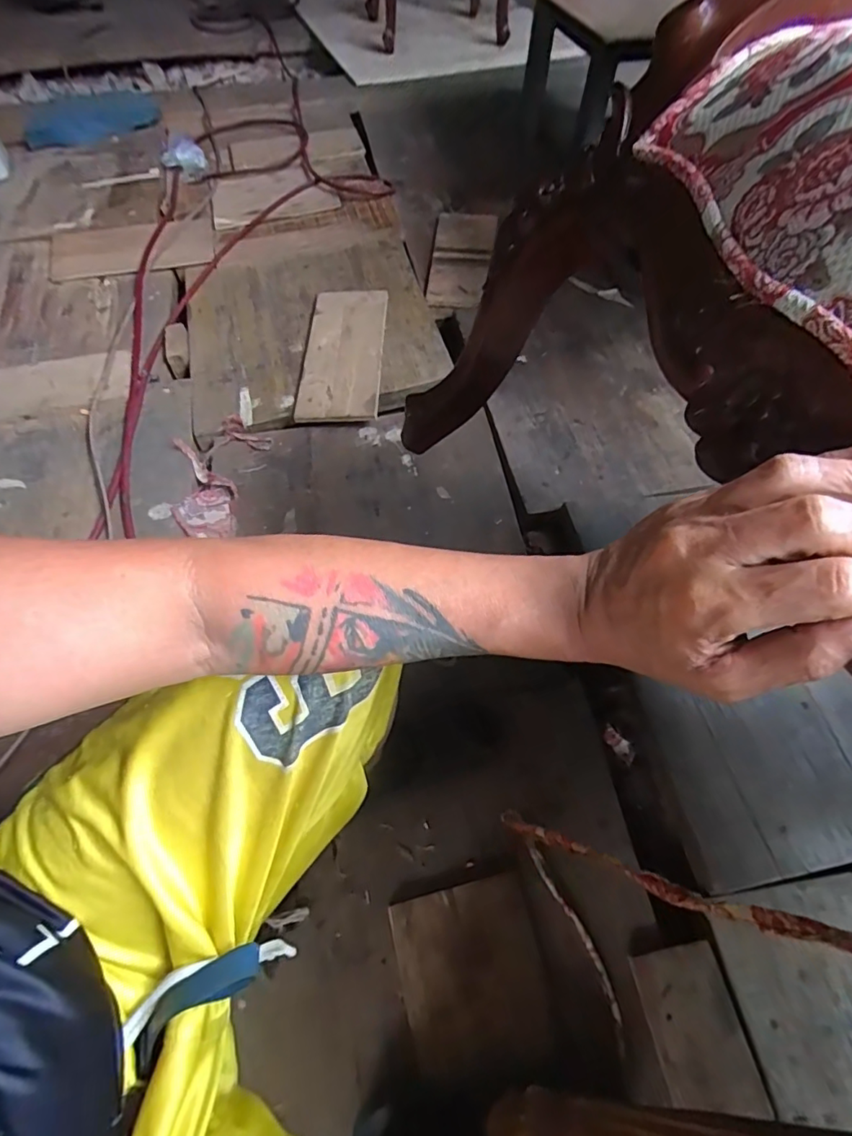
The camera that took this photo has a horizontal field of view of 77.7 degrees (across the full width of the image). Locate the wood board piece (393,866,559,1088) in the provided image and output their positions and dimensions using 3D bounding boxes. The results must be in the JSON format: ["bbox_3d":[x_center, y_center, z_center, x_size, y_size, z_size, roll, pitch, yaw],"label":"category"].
[{"bbox_3d":[0.051,0.473,0.617,0.164,0.021,0.174,-15,50,-1],"label":"wood board piece"}]

